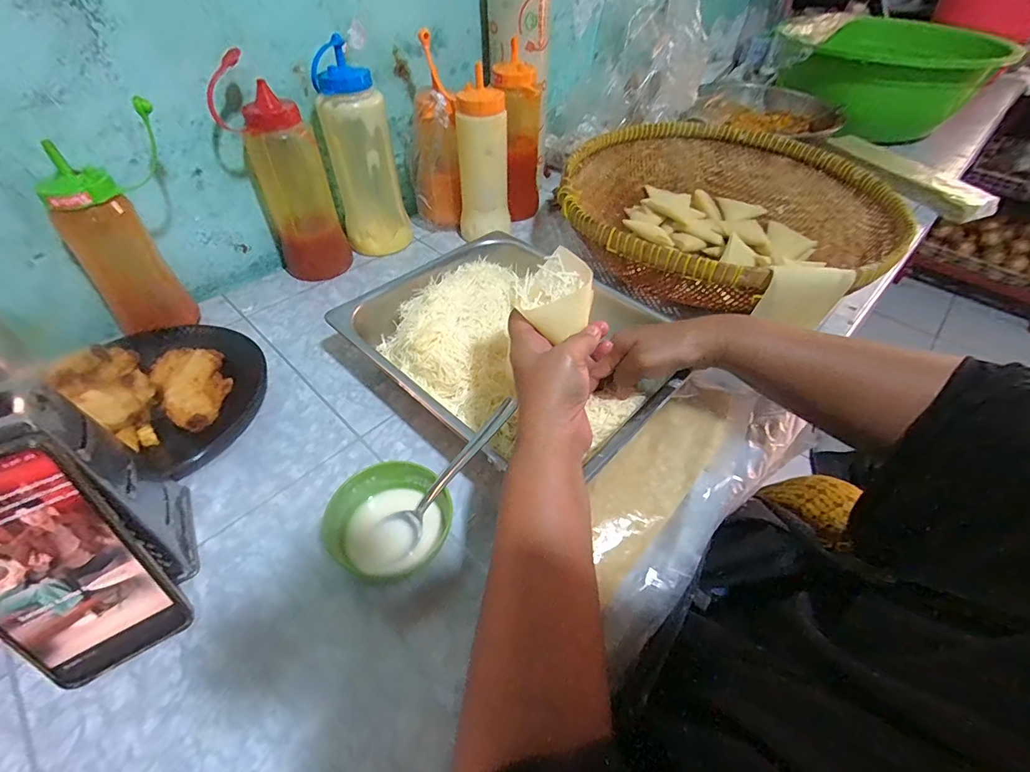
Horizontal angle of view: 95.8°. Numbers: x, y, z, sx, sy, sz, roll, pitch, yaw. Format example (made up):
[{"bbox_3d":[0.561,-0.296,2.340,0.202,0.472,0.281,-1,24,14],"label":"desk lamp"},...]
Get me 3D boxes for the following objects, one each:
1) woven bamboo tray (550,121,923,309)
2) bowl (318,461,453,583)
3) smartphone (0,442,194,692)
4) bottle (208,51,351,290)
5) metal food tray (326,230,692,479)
[{"bbox_3d":[0.279,-0.235,0.652,0.436,0.100,0.417,-20,51,-20],"label":"woven bamboo tray"},{"bbox_3d":[-0.097,0.108,0.367,0.085,0.043,0.087,1,46,-1],"label":"bowl"},{"bbox_3d":[-0.275,0.115,0.282,0.077,0.165,0.010,-25,32,-24],"label":"smartphone"},{"bbox_3d":[-0.278,-0.243,0.574,0.105,0.218,0.072,-19,50,-20],"label":"bottle"},{"bbox_3d":[-0.009,-0.042,0.496,0.310,0.059,0.246,35,54,27],"label":"metal food tray"}]

